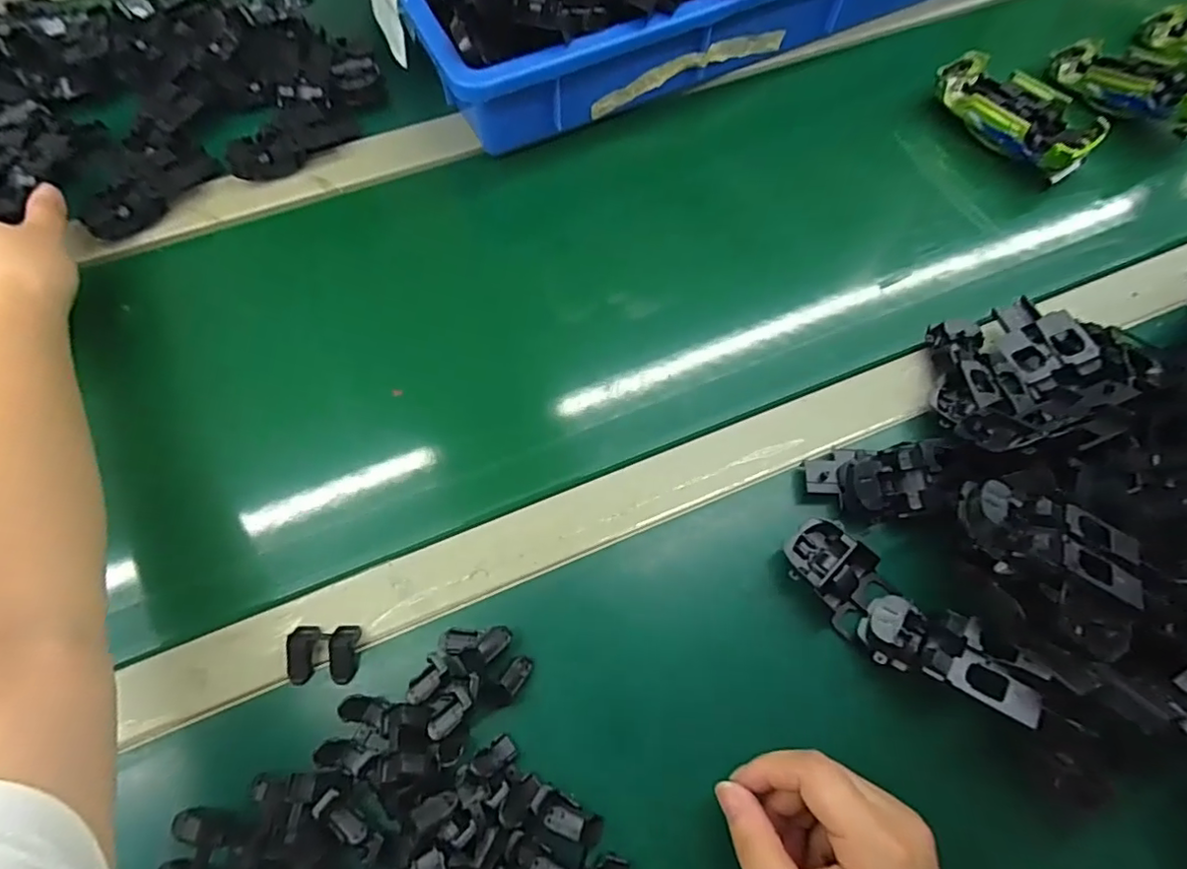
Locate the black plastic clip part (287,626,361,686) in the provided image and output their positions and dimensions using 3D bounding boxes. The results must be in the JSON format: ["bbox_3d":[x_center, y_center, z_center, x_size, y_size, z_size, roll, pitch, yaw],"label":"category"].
[{"bbox_3d":[-0.148,0.121,0.320,0.036,0.011,0.029,-1,67,-1],"label":"black plastic clip part"}]

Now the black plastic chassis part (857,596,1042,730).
[{"bbox_3d":[0.176,0.113,0.294,0.034,0.015,0.081,-45,40,-17],"label":"black plastic chassis part"}]

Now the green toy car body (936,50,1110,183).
[{"bbox_3d":[0.338,-0.259,0.474,0.055,0.037,0.132,-26,70,-11],"label":"green toy car body"}]

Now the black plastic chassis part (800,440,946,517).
[{"bbox_3d":[0.164,0.027,0.347,0.069,0.033,0.040,5,67,1],"label":"black plastic chassis part"}]

